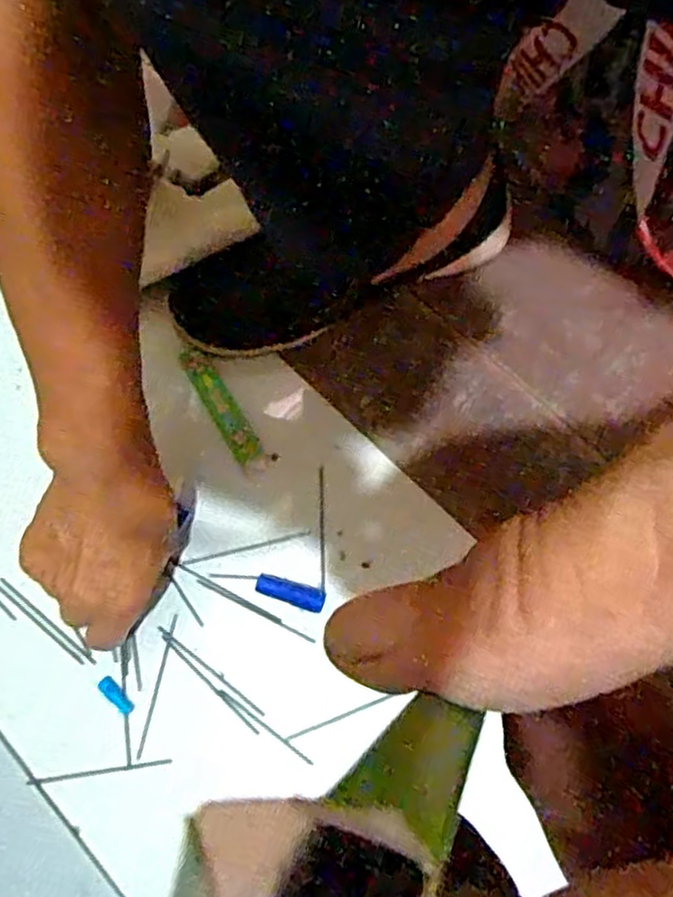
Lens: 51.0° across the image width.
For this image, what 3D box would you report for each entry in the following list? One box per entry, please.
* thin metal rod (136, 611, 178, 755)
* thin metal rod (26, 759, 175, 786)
[{"bbox_3d":[-0.117,0.154,0.459,0.004,0.004,0.089,11,71,4],"label":"thin metal rod"},{"bbox_3d":[-0.149,0.203,0.441,0.088,0.004,0.004,-8,71,-2],"label":"thin metal rod"}]

